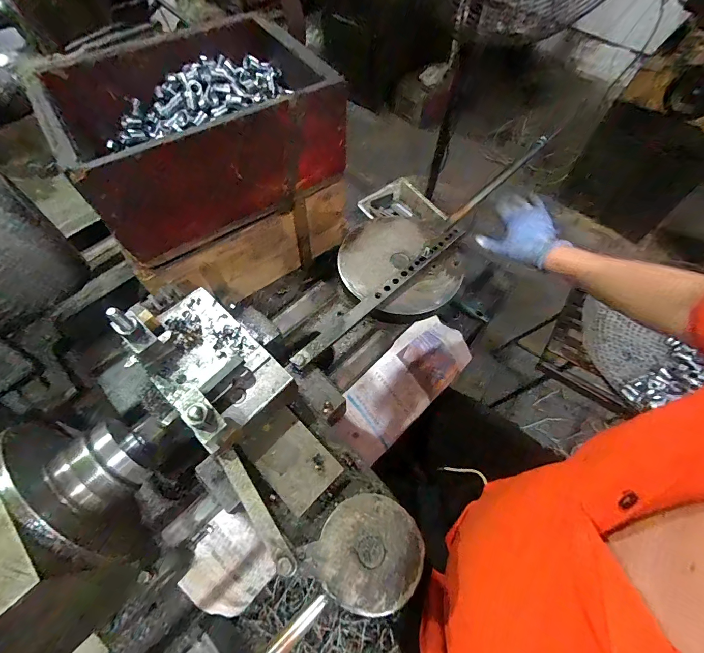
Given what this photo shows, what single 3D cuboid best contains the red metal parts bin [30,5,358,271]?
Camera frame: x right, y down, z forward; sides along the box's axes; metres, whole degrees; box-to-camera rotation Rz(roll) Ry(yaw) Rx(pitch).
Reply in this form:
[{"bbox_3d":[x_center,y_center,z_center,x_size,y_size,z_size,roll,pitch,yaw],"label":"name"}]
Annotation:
[{"bbox_3d":[-0.213,-0.276,0.520,0.330,0.158,0.228,-32,66,-16],"label":"red metal parts bin"}]

